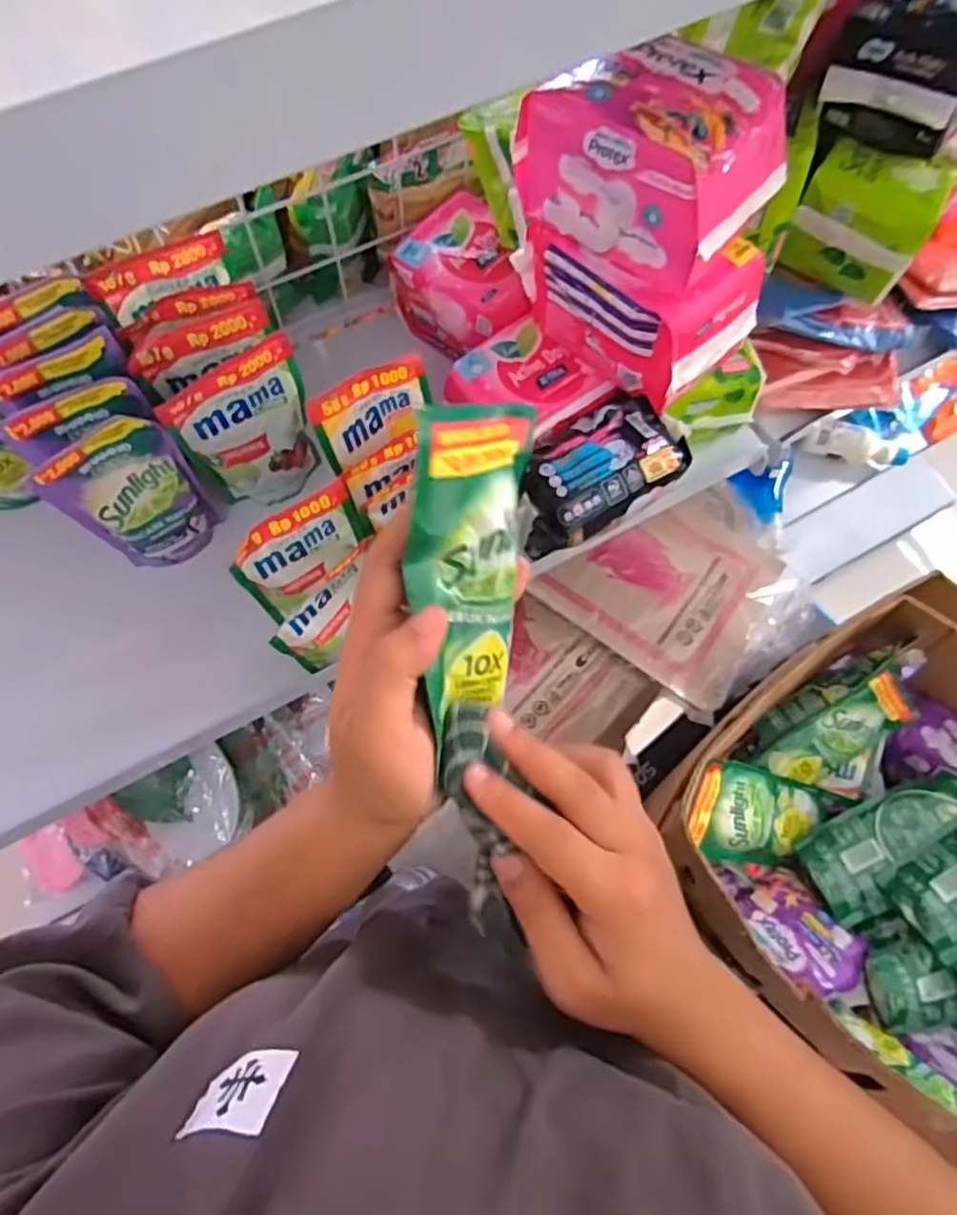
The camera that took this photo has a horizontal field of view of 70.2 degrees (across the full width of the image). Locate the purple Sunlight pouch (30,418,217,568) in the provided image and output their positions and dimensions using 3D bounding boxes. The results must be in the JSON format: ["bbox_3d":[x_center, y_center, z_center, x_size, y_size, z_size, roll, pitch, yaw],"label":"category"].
[{"bbox_3d":[-0.236,-0.073,0.480,0.027,0.129,0.081,42,75,12],"label":"purple Sunlight pouch"}]

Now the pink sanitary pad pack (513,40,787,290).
[{"bbox_3d":[0.103,-0.273,0.411,0.140,0.084,0.094,35,74,10],"label":"pink sanitary pad pack"}]

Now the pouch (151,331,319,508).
[{"bbox_3d":[-0.161,-0.123,0.498,0.096,0.127,0.034,-36,75,-13],"label":"pouch"}]

